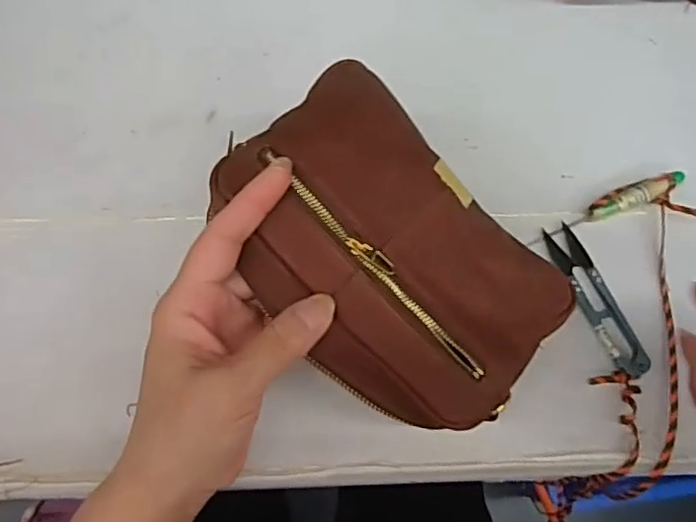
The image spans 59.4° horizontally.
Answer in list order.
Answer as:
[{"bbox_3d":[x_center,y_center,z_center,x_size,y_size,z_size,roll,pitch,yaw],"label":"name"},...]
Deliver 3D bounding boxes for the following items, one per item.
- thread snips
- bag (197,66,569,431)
[{"bbox_3d":[0.151,0.023,0.371,0.023,0.006,0.100,-17,72,-8],"label":"thread snips"},{"bbox_3d":[0.021,-0.001,0.318,0.120,0.050,0.180,-42,92,-15],"label":"bag"}]

